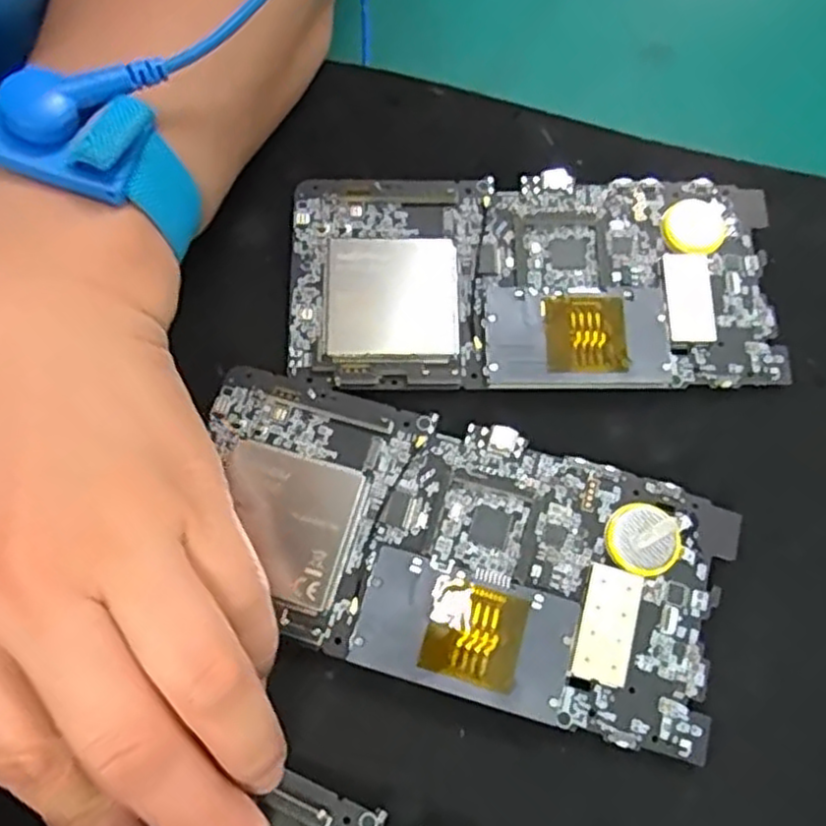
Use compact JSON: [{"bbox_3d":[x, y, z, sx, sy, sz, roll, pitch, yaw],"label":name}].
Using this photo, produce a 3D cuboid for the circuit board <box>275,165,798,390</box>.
[{"bbox_3d":[0.038,-0.044,0.235,0.151,0.008,0.072,2,69,-7],"label":"circuit board"}]

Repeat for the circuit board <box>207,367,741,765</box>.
[{"bbox_3d":[0.010,0.038,0.205,0.149,0.006,0.072,16,69,4],"label":"circuit board"}]

